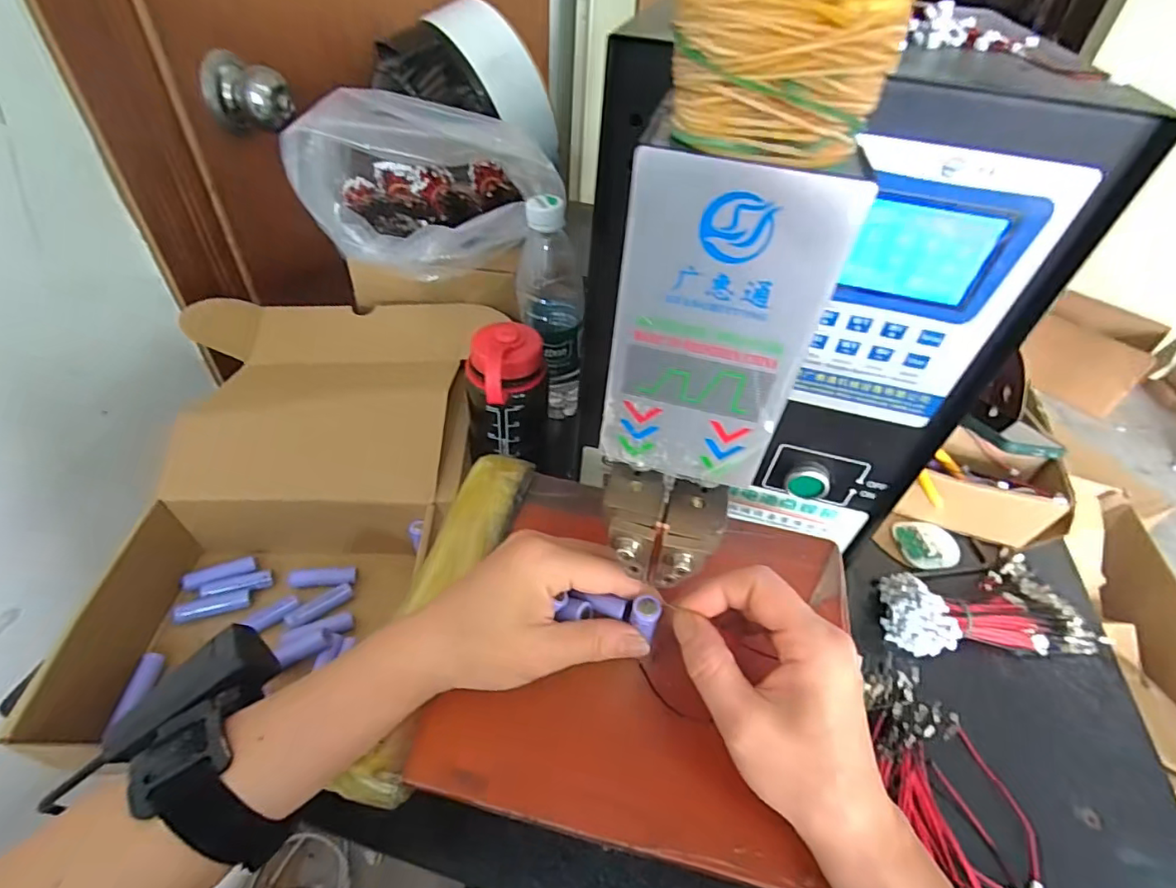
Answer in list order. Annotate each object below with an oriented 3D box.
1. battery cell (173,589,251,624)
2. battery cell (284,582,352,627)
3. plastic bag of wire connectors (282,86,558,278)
[{"bbox_3d":[-0.277,0.121,0.403,0.045,0.013,0.016,-12,46,-17],"label":"battery cell"},{"bbox_3d":[-0.205,0.123,0.418,0.013,0.011,0.048,36,52,29],"label":"battery cell"},{"bbox_3d":[-0.178,-0.265,0.525,0.195,0.125,0.222,-17,48,-21],"label":"plastic bag of wire connectors"}]

